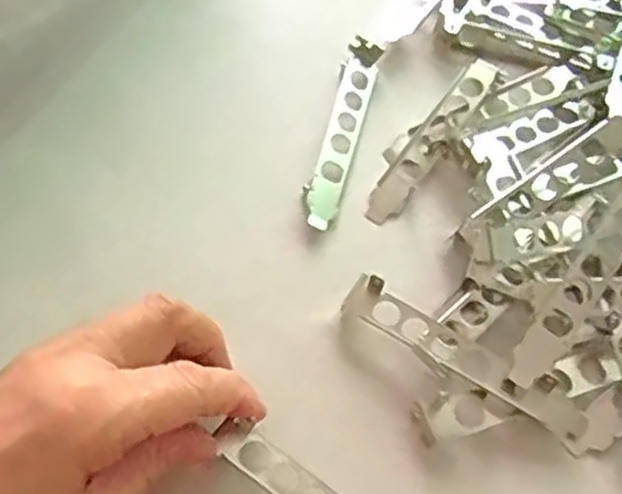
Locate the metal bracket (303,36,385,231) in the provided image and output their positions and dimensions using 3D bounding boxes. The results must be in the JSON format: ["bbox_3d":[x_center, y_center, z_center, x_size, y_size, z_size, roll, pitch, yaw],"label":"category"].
[{"bbox_3d":[0.018,-0.064,0.406,0.020,0.012,0.121,14,62,5],"label":"metal bracket"}]

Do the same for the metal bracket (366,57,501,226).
[{"bbox_3d":[0.067,-0.060,0.405,0.020,0.010,0.119,32,65,15],"label":"metal bracket"}]

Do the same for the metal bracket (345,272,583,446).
[{"bbox_3d":[0.070,0.051,0.340,0.121,0.016,0.022,32,65,15],"label":"metal bracket"}]

